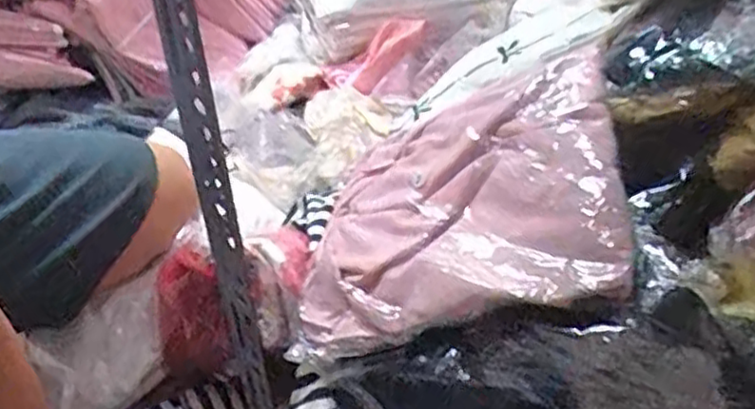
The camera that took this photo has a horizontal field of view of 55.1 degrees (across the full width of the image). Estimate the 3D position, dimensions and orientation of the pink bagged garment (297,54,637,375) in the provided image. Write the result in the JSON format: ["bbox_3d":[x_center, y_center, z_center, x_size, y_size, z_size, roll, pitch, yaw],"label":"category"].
[{"bbox_3d":[0.058,-0.010,0.518,0.231,0.029,0.235,-14,48,33],"label":"pink bagged garment"}]

